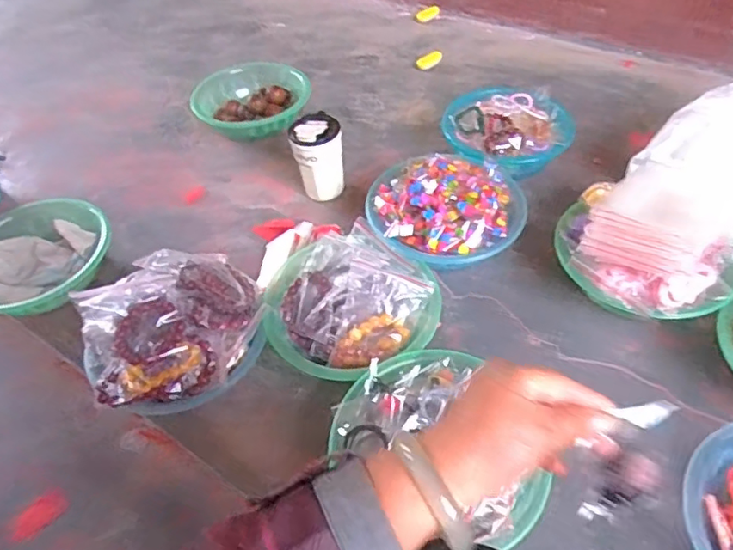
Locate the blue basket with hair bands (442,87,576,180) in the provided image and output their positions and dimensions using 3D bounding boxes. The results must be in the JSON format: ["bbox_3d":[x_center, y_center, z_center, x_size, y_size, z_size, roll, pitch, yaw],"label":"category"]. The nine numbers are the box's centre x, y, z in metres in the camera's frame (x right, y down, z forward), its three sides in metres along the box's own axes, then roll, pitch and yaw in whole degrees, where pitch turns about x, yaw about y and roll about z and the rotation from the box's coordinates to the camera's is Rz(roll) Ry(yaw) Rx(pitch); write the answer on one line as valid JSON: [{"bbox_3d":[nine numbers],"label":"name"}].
[{"bbox_3d":[0.246,-0.257,1.016,0.219,0.088,0.211,-2,49,2],"label":"blue basket with hair bands"}]

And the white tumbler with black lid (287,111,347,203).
[{"bbox_3d":[-0.081,-0.204,0.967,0.079,0.145,0.082,-2,49,2],"label":"white tumbler with black lid"}]

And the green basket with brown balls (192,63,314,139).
[{"bbox_3d":[-0.229,-0.363,1.163,0.206,0.081,0.212,-2,49,2],"label":"green basket with brown balls"}]

